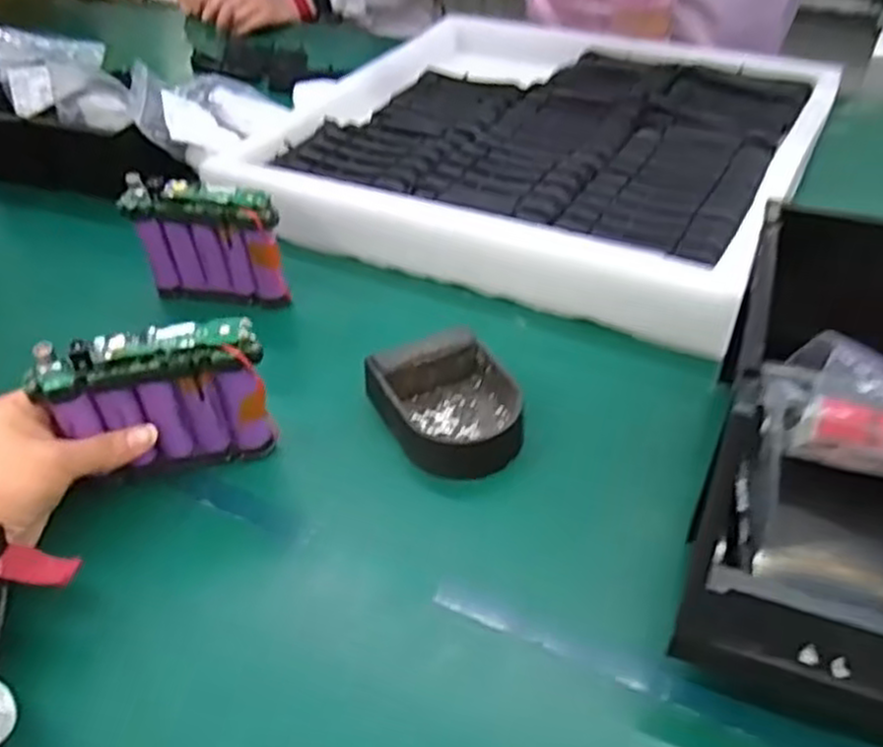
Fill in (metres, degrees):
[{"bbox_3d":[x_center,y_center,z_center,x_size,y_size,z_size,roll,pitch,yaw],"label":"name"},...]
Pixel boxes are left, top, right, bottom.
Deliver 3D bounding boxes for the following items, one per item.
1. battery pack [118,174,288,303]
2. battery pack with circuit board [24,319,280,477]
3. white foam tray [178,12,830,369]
[{"bbox_3d":[-0.170,-0.095,0.560,0.109,0.093,0.021,6,42,8],"label":"battery pack"},{"bbox_3d":[-0.155,0.016,0.423,0.111,0.089,0.019,-11,42,-11],"label":"battery pack with circuit board"},{"bbox_3d":[0.095,-0.226,0.722,0.449,0.062,0.458,19,45,22],"label":"white foam tray"}]

